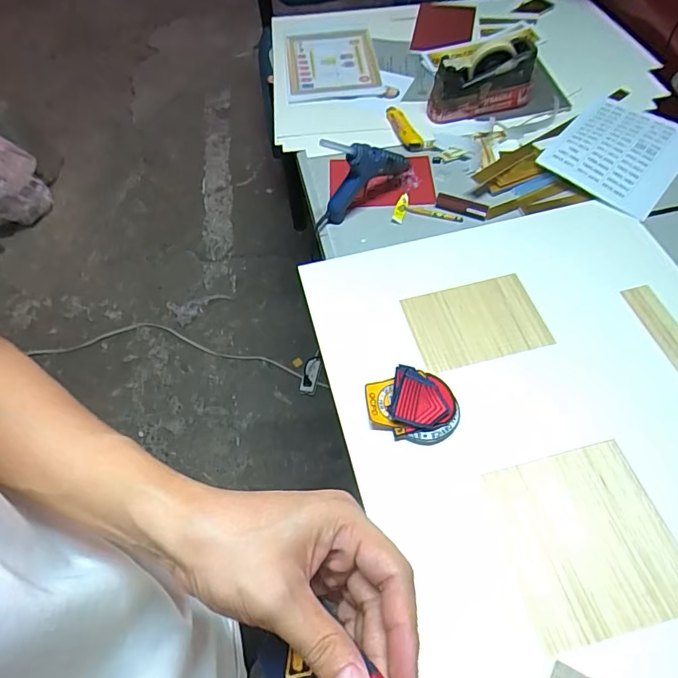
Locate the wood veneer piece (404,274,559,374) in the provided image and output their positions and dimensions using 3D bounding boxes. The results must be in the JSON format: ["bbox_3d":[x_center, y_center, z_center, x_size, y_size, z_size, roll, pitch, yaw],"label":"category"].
[{"bbox_3d":[0.208,-0.026,0.744,0.196,0.008,0.136,-12,57,-8],"label":"wood veneer piece"}]

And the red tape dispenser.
[{"bbox_3d":[0.286,-0.527,0.992,0.207,0.116,0.073,-7,58,-1],"label":"red tape dispenser"}]

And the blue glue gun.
[{"bbox_3d":[0.050,-0.296,0.844,0.179,0.145,0.030,-34,62,-17],"label":"blue glue gun"}]

